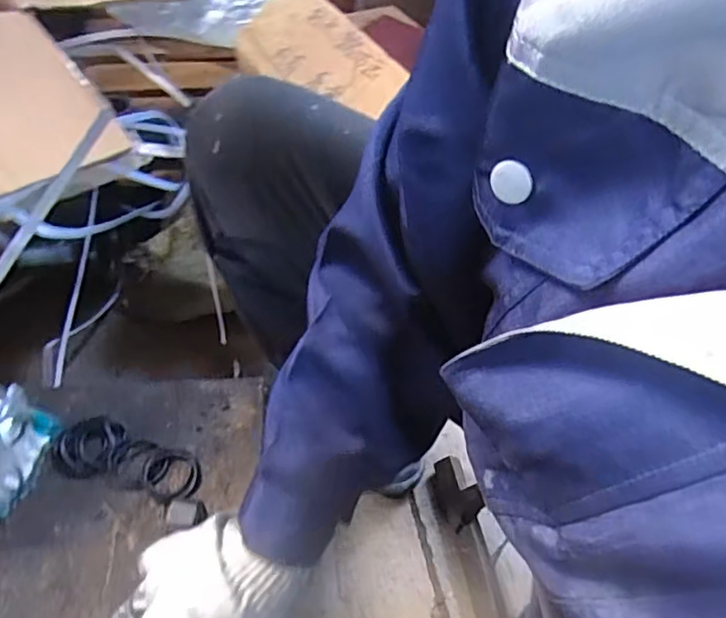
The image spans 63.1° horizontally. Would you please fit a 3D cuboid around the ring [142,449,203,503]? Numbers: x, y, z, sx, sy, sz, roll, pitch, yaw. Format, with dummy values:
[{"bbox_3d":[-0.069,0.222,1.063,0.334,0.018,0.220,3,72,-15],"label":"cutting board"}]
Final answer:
[{"bbox_3d":[-0.196,0.169,0.609,0.054,0.004,0.057,3,50,-4],"label":"ring"}]

